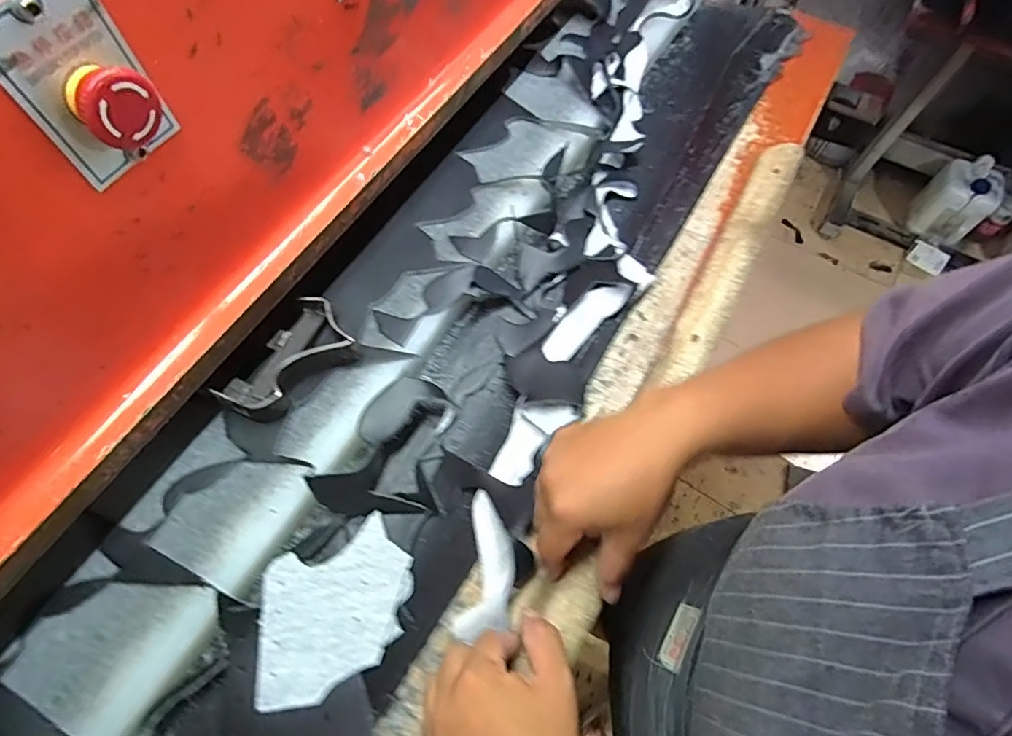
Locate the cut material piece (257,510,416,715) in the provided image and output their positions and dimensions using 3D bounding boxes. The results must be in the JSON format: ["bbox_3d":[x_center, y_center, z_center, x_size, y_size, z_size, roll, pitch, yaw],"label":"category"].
[{"bbox_3d":[-0.131,0.182,0.404,0.121,0.006,0.100,-24,66,-18],"label":"cut material piece"}]

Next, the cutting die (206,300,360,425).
[{"bbox_3d":[-0.186,-0.005,0.450,0.112,0.035,0.063,-39,72,-19],"label":"cutting die"}]

